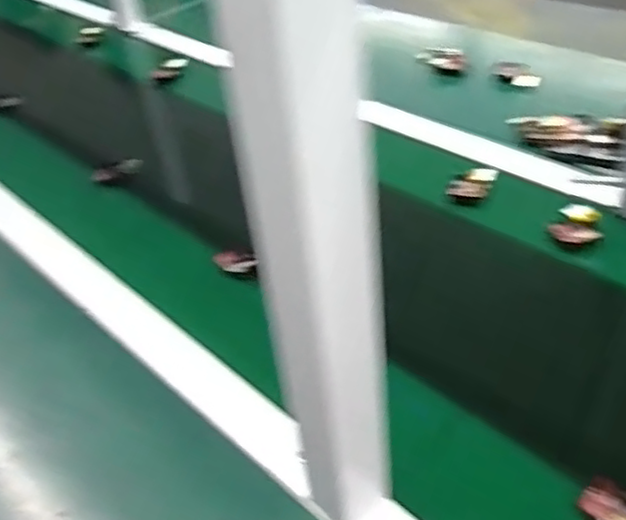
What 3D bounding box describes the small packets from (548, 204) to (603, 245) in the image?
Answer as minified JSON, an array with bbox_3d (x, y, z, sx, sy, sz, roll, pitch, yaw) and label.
[{"bbox_3d":[0.259,-0.033,0.658,0.046,0.029,0.034,8,42,15],"label":"small packets"}]

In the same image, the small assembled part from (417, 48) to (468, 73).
[{"bbox_3d":[0.186,-0.291,0.965,0.069,0.021,0.033,6,41,13],"label":"small assembled part"}]

